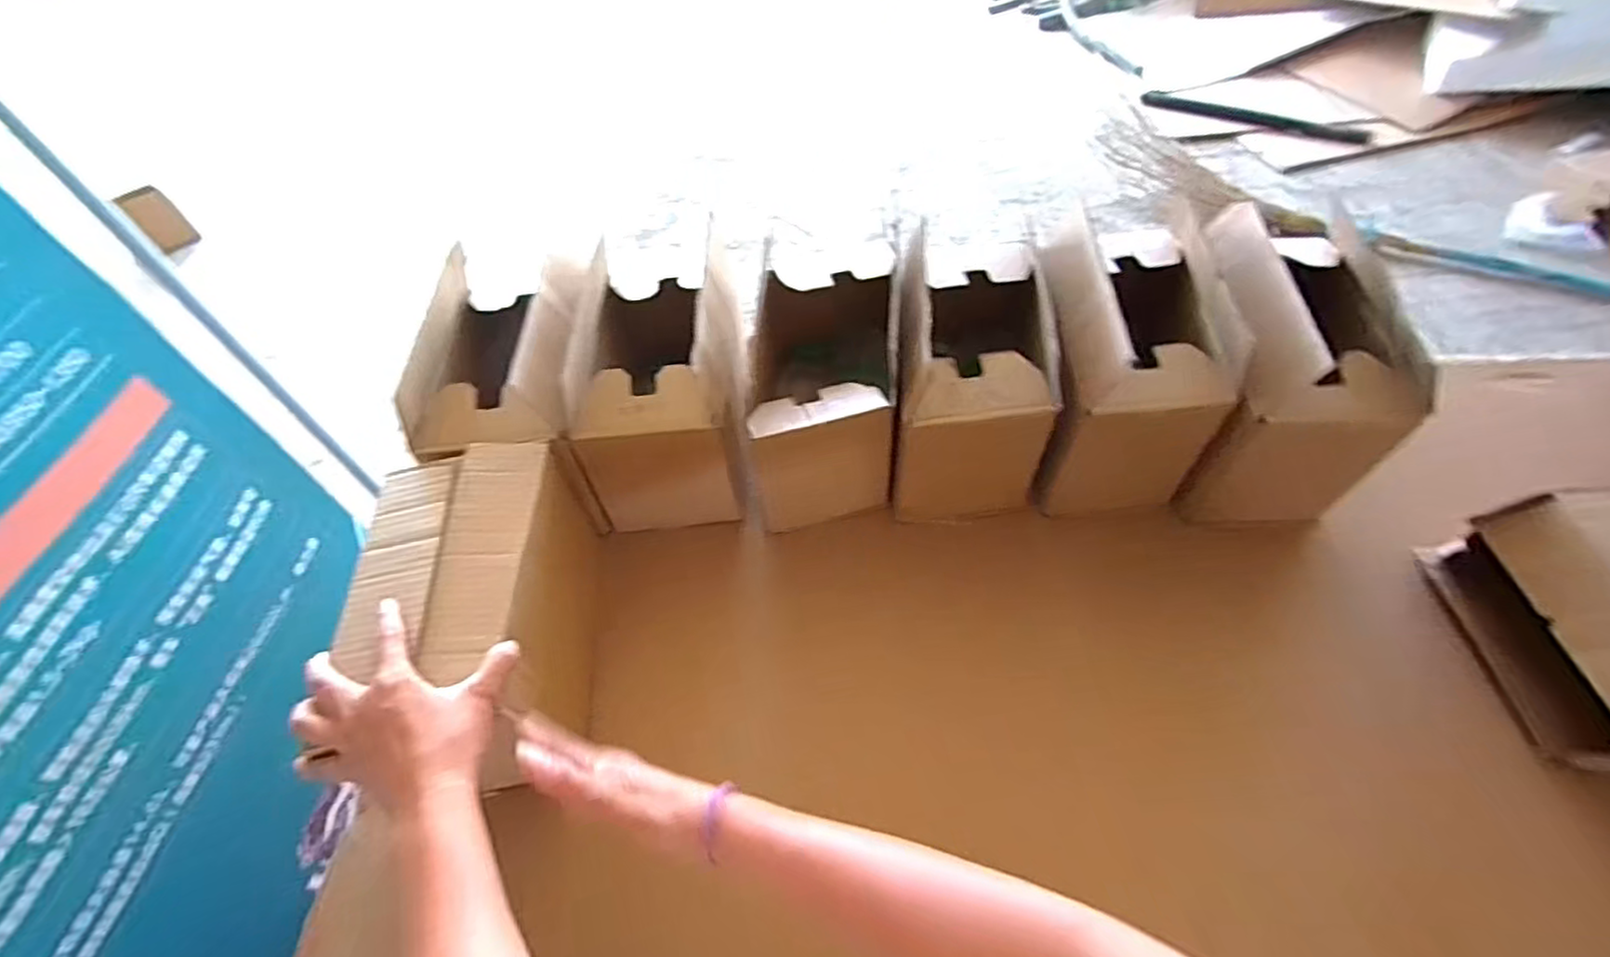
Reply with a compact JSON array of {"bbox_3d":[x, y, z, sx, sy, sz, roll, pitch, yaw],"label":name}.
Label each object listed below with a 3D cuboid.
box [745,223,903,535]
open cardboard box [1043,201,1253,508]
[{"bbox_3d":[0.014,-0.099,0.681,0.142,0.217,0.213,-3,54,2],"label":"box"},{"bbox_3d":[0.308,-0.123,0.669,0.145,0.207,0.239,1,54,5],"label":"open cardboard box"}]

